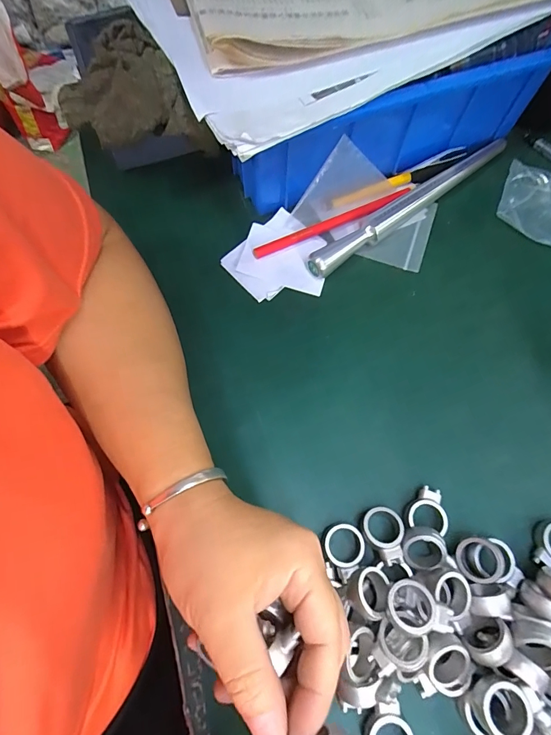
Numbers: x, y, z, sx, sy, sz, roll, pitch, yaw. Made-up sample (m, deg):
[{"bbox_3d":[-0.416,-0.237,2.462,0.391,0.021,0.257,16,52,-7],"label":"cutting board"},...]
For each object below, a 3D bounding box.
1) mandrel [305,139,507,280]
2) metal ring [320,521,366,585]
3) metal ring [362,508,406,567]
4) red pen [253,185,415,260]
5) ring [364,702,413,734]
[{"bbox_3d":[0.121,-0.144,0.329,0.227,0.018,0.017,-36,74,-13],"label":"mandrel"},{"bbox_3d":[0.044,0.115,0.239,0.026,0.009,0.030,-35,73,-12],"label":"metal ring"},{"bbox_3d":[0.070,0.107,0.240,0.026,0.015,0.032,-20,71,-8],"label":"metal ring"},{"bbox_3d":[0.053,-0.127,0.324,0.154,0.010,0.013,-25,72,-9],"label":"red pen"},{"bbox_3d":[0.062,0.203,0.205,0.025,0.011,0.030,-20,71,-8],"label":"ring"}]

